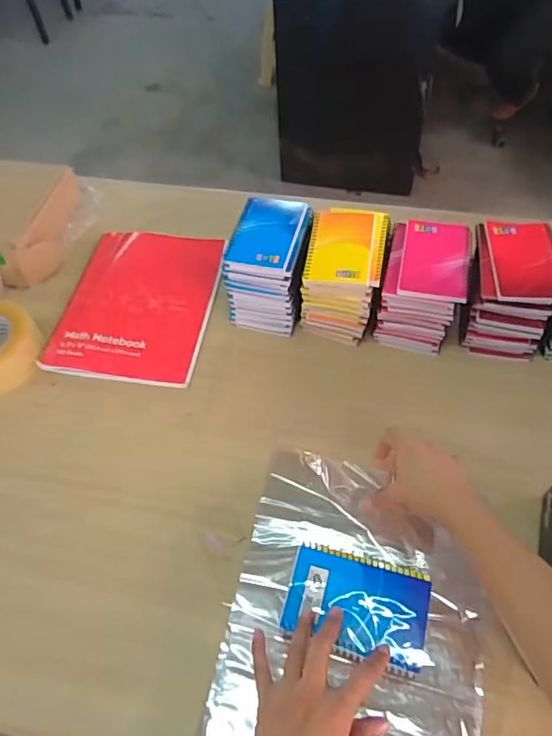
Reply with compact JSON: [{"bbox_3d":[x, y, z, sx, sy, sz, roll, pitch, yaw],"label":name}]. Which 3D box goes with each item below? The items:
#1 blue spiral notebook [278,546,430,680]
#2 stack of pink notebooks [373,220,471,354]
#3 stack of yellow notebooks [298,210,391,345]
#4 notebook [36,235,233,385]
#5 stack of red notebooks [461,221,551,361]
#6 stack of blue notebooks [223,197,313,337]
[{"bbox_3d":[0.078,0.228,0.507,0.130,0.013,0.091,13,57,12],"label":"blue spiral notebook"},{"bbox_3d":[0.195,-0.108,0.707,0.097,0.116,0.131,12,57,12],"label":"stack of pink notebooks"},{"bbox_3d":[0.093,-0.129,0.723,0.095,0.121,0.134,8,56,9],"label":"stack of yellow notebooks"},{"bbox_3d":[-0.202,-0.099,0.784,0.215,0.014,0.265,6,57,7],"label":"notebook"},{"bbox_3d":[0.305,-0.105,0.702,0.099,0.126,0.141,6,56,8],"label":"stack of red notebooks"},{"bbox_3d":[-0.004,-0.147,0.739,0.098,0.118,0.143,7,56,9],"label":"stack of blue notebooks"}]

